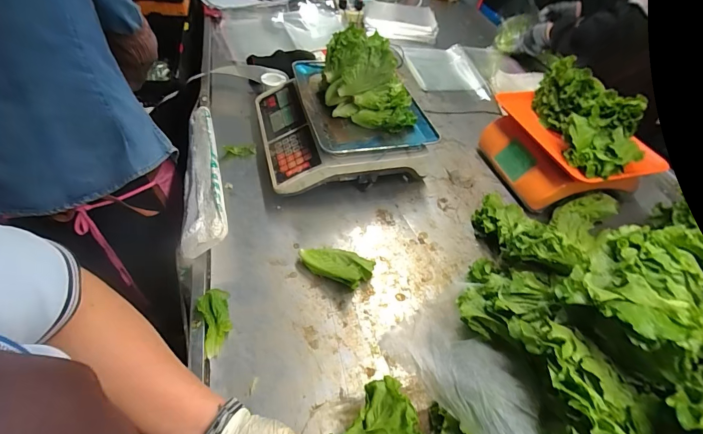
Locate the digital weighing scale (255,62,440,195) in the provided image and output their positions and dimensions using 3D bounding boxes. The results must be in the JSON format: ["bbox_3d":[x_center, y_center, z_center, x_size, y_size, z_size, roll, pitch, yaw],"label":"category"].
[{"bbox_3d":[-0.031,-0.202,0.749,0.323,0.114,0.325,-9,51,-15],"label":"digital weighing scale"}]

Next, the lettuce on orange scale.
[{"bbox_3d":[0.459,-0.214,0.675,0.109,0.101,0.298,4,49,-5],"label":"lettuce on orange scale"}]

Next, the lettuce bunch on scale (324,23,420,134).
[{"bbox_3d":[0.028,-0.257,0.647,0.191,0.136,0.087,34,53,20],"label":"lettuce bunch on scale"}]

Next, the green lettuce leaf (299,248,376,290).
[{"bbox_3d":[-0.025,0.075,0.560,0.116,0.045,0.055,24,52,13],"label":"green lettuce leaf"}]

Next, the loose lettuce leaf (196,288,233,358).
[{"bbox_3d":[-0.190,0.146,0.478,0.040,0.023,0.090,-6,66,-11],"label":"loose lettuce leaf"}]

